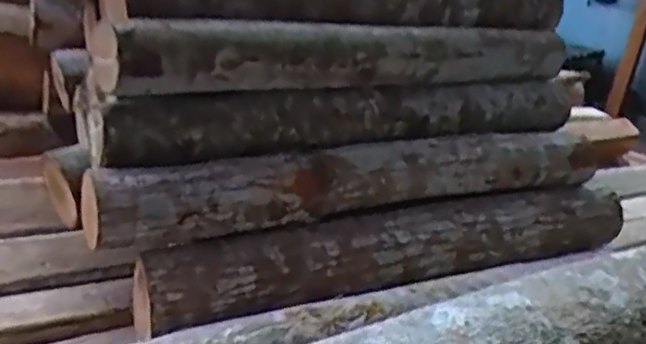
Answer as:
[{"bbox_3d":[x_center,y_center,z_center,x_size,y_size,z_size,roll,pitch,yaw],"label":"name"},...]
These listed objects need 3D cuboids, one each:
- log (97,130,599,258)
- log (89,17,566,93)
[{"bbox_3d":[0.120,0.022,1.267,1.106,0.129,0.117,-5,24,-25],"label":"log"},{"bbox_3d":[0.105,-0.253,1.330,1.128,0.121,0.152,-9,27,-34],"label":"log"}]

